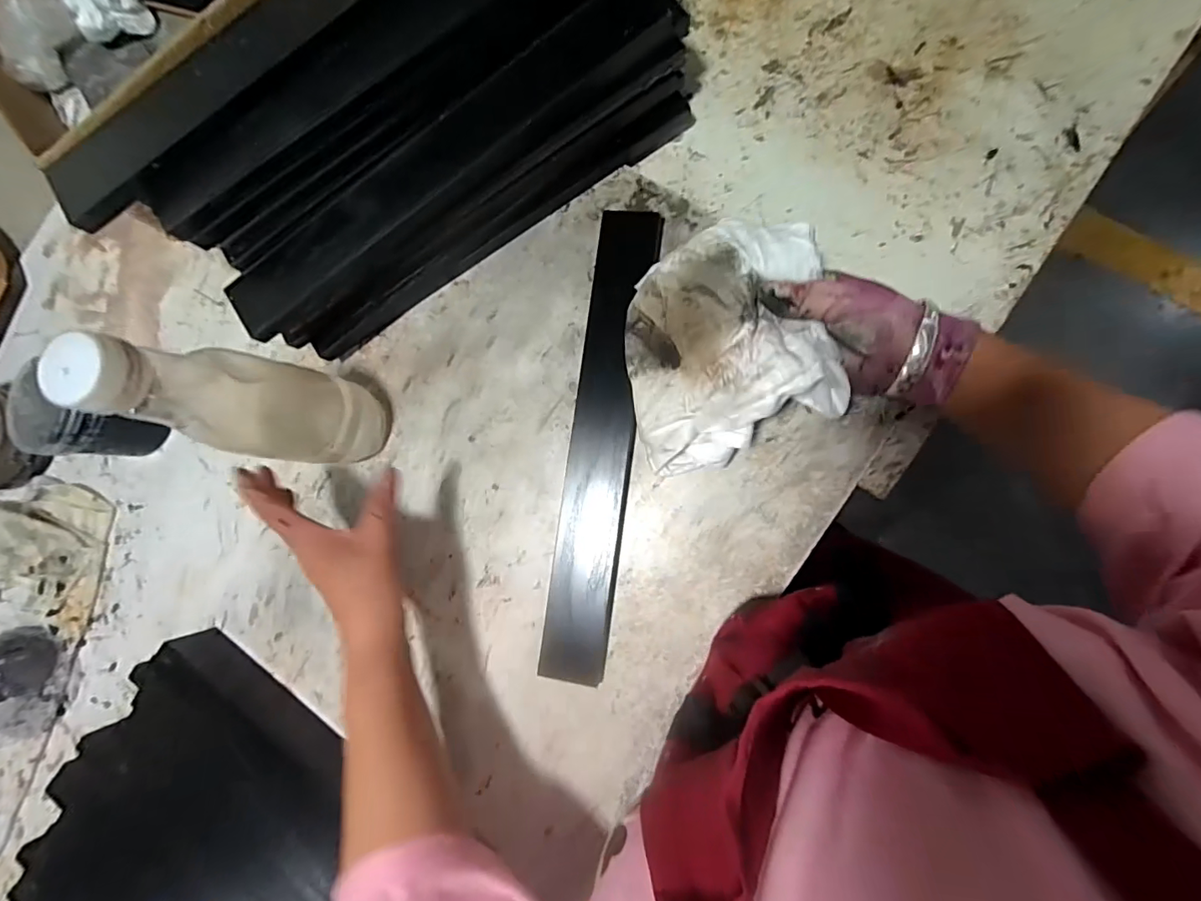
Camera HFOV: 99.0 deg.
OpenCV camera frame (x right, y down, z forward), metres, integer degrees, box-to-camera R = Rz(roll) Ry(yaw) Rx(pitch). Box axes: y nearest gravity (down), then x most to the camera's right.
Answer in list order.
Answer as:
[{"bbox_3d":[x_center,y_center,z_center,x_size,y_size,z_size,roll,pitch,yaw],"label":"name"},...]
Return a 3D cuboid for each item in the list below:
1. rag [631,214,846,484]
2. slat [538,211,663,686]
[{"bbox_3d":[0.088,-0.075,0.376,0.137,0.088,0.155,-15,84,7],"label":"rag"},{"bbox_3d":[0.000,-0.007,0.423,0.051,0.015,0.381,7,88,14],"label":"slat"}]

